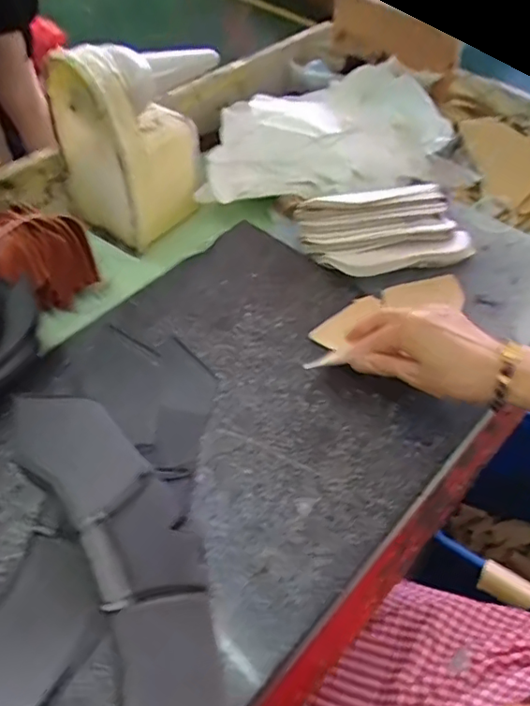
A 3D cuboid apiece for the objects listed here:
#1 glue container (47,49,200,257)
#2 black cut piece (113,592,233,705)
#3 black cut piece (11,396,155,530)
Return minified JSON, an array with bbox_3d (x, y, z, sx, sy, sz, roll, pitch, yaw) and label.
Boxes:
[{"bbox_3d":[-0.151,-0.233,0.608,0.112,0.189,0.113,29,57,22],"label":"glue container"},{"bbox_3d":[-0.056,0.213,0.344,0.066,0.008,0.121,-10,53,-13],"label":"black cut piece"},{"bbox_3d":[-0.149,0.072,0.438,0.117,0.019,0.069,35,60,26],"label":"black cut piece"}]

